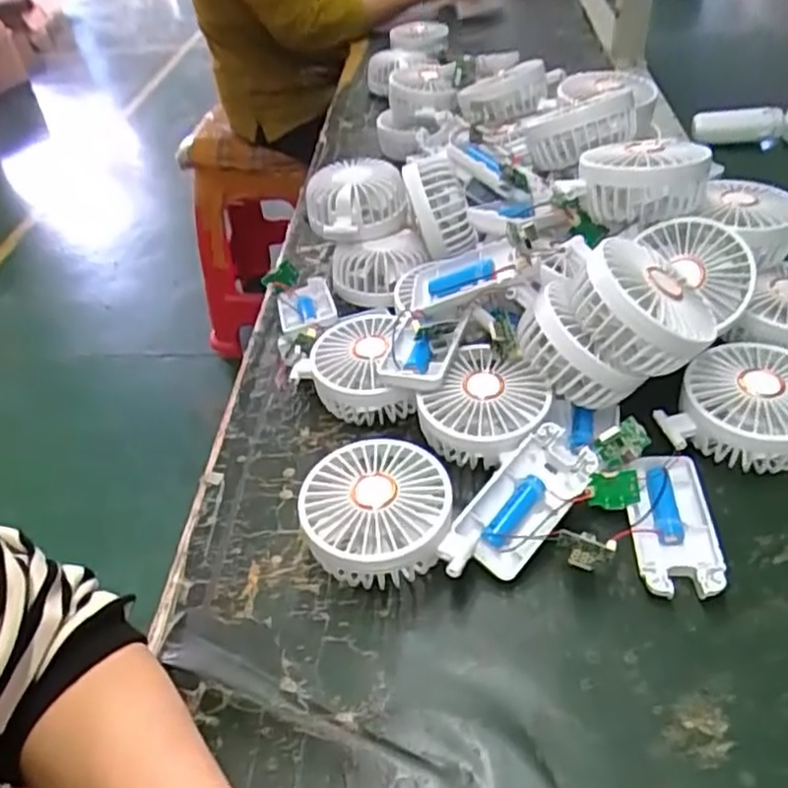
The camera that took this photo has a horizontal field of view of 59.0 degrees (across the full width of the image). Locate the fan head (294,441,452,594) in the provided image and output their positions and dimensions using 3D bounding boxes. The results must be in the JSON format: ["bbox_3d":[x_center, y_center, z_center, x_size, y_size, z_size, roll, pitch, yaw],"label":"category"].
[{"bbox_3d":[-0.009,0.072,0.411,0.082,0.044,0.084,-3,43,3],"label":"fan head"}]

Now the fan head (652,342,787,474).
[{"bbox_3d":[0.223,0.007,0.445,0.096,0.045,0.084,12,45,18],"label":"fan head"}]

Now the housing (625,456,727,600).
[{"bbox_3d":[0.161,0.075,0.404,0.047,0.017,0.092,4,44,11],"label":"housing"}]

